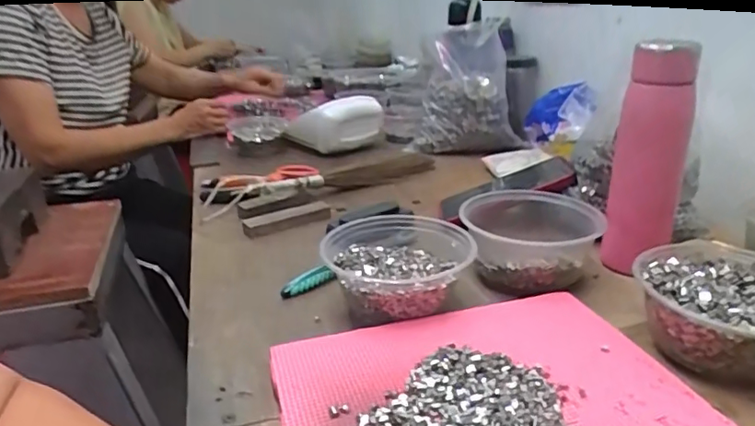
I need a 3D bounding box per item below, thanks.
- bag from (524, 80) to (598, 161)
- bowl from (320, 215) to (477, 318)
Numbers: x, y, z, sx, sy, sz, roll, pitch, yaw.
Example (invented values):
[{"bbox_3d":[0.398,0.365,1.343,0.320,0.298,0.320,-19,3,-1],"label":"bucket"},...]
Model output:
[{"bbox_3d":[0.289,-0.150,0.880,0.112,0.101,0.078,7,22,18],"label":"bag"},{"bbox_3d":[0.022,0.043,0.504,0.133,0.055,0.128,0,21,0],"label":"bowl"}]

